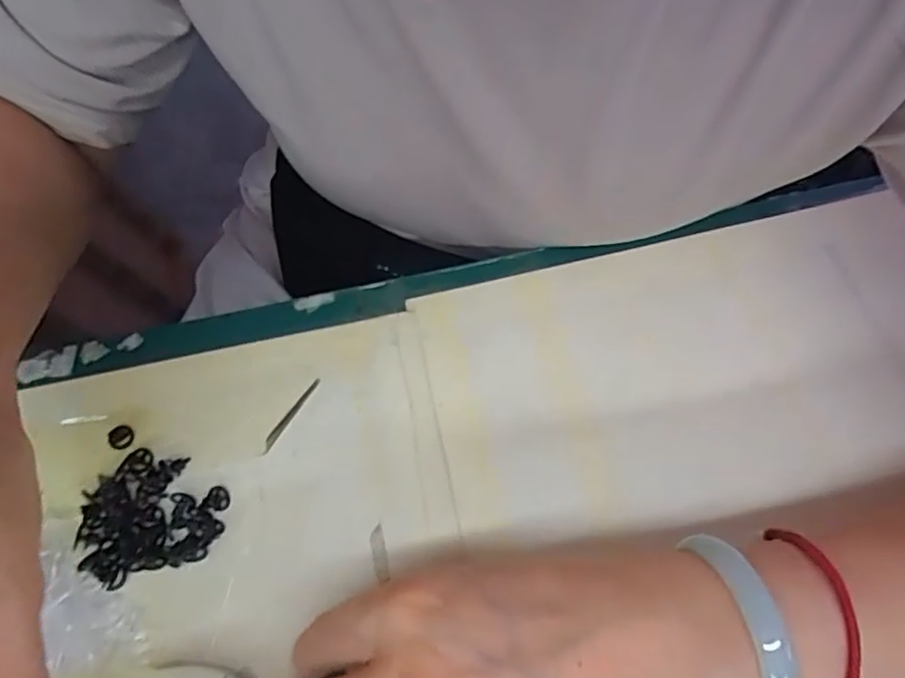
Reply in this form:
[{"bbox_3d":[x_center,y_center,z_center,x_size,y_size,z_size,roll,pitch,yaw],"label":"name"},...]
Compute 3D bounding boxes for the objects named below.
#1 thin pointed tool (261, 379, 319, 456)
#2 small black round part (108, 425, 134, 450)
[{"bbox_3d":[-0.074,0.034,0.289,0.004,0.004,0.040,31,72,12],"label":"thin pointed tool"},{"bbox_3d":[-0.149,0.044,0.285,0.011,0.004,0.011,0,68,1],"label":"small black round part"}]

